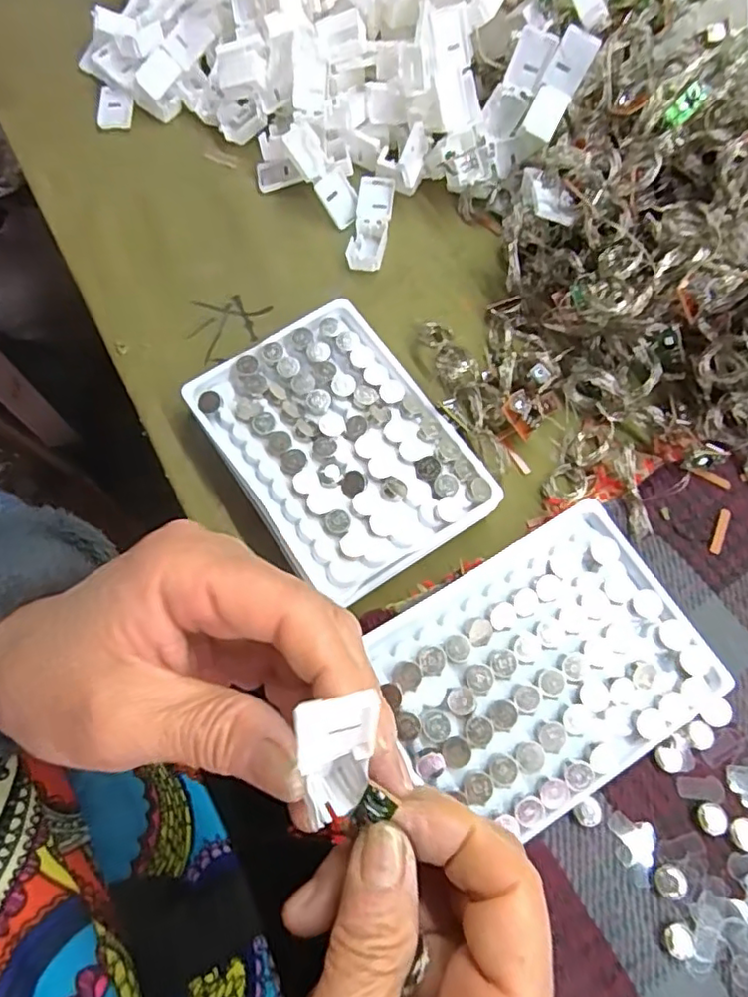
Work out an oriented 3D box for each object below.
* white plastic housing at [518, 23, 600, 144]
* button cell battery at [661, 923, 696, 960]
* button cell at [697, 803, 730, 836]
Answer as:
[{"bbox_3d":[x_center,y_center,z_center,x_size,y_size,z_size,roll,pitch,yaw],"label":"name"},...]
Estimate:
[{"bbox_3d":[0.097,-0.216,0.320,0.018,0.011,0.051,30,109,8],"label":"white plastic housing"},{"bbox_3d":[0.108,0.157,0.217,0.011,0.004,0.011,-43,79,-9],"label":"button cell battery"},{"bbox_3d":[0.128,0.120,0.229,0.010,0.004,0.011,-22,72,-8],"label":"button cell"}]

